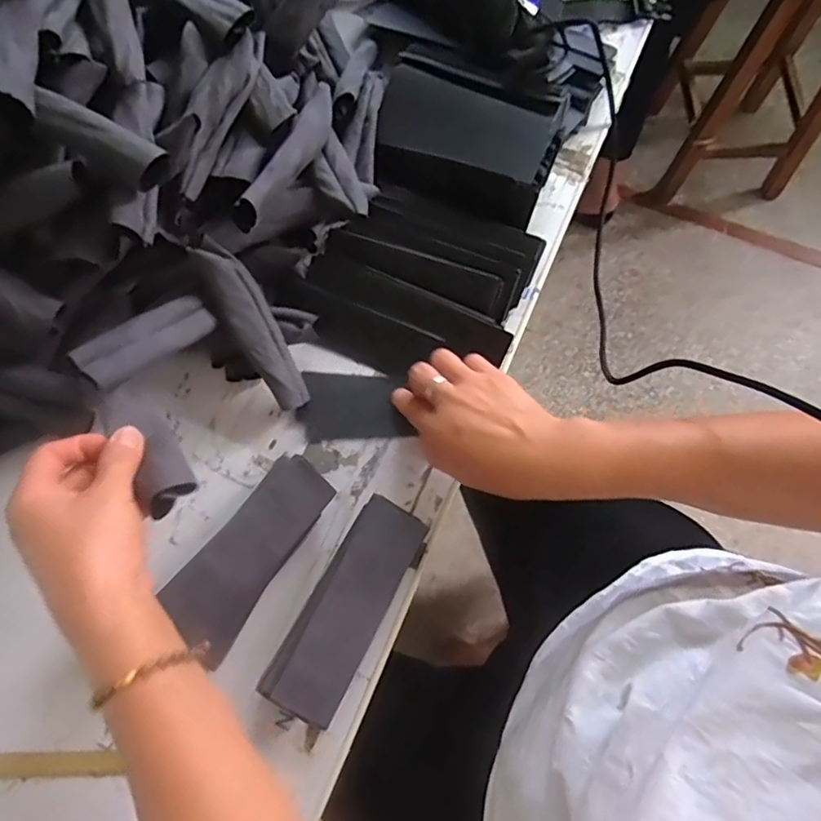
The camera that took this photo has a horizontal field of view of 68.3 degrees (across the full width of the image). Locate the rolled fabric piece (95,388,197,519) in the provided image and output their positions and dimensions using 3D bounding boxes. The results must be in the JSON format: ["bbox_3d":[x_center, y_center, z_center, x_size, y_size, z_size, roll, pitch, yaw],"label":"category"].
[{"bbox_3d":[-0.168,0.024,0.386,0.032,0.017,0.092,-36,68,-10],"label":"rolled fabric piece"}]

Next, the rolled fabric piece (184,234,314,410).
[{"bbox_3d":[-0.122,-0.066,0.469,0.034,0.024,0.139,-31,103,-9],"label":"rolled fabric piece"}]

